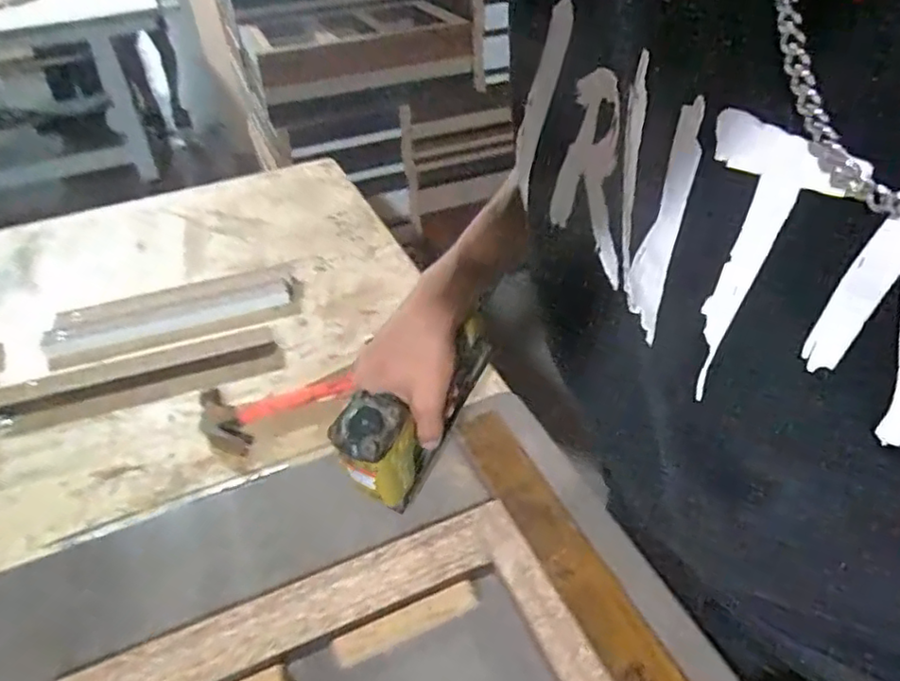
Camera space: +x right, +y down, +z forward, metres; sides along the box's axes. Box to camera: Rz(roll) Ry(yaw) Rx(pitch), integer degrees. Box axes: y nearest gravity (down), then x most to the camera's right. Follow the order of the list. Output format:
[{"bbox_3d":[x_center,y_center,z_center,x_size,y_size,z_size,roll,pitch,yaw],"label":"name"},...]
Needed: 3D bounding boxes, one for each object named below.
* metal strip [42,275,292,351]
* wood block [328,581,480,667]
[{"bbox_3d":[-0.371,-0.035,0.826,0.306,0.023,0.087,-11,37,-6],"label":"metal strip"},{"bbox_3d":[-0.031,0.212,0.471,0.111,0.015,0.019,-18,39,-15],"label":"wood block"}]

